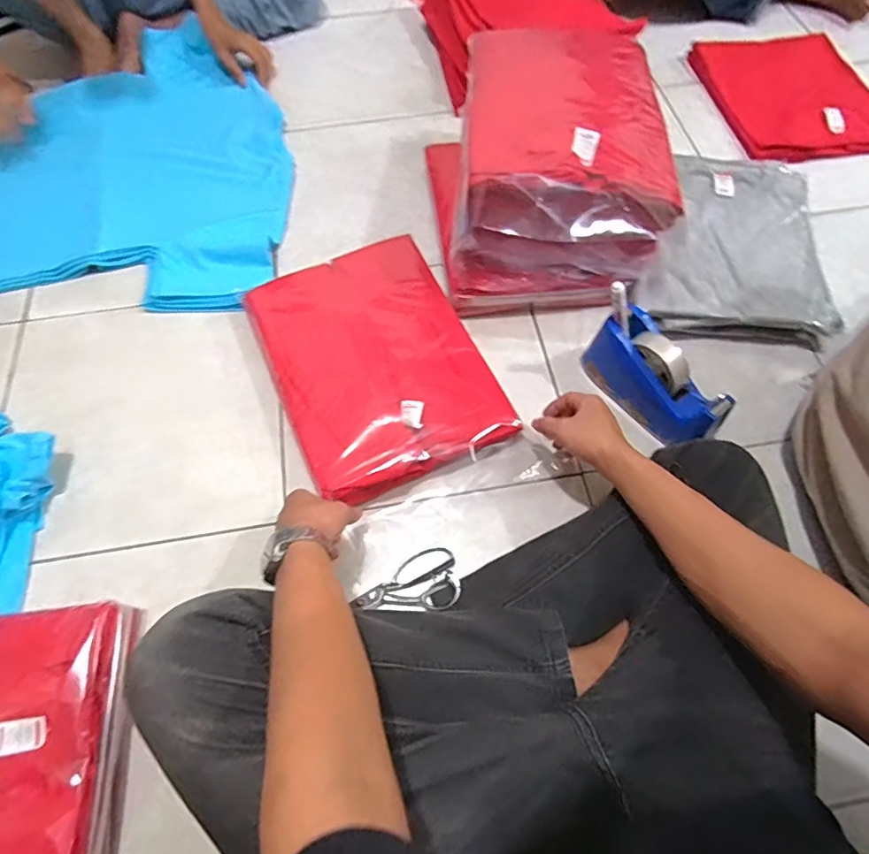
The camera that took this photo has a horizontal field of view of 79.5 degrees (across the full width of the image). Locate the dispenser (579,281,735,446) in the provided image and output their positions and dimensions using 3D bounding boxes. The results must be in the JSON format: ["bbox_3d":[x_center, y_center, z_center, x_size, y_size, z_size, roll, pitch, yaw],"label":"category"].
[{"bbox_3d":[0.298,-0.071,0.702,0.069,0.132,0.200,-35,69,-15],"label":"dispenser"}]

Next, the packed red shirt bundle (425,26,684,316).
[{"bbox_3d":[0.191,-0.413,0.815,0.287,0.205,0.478,5,65,3],"label":"packed red shirt bundle"}]

